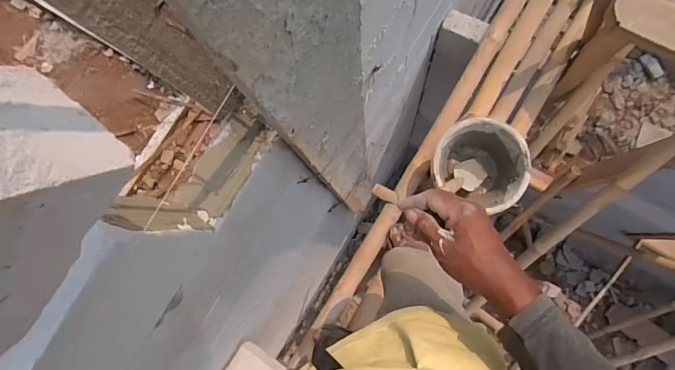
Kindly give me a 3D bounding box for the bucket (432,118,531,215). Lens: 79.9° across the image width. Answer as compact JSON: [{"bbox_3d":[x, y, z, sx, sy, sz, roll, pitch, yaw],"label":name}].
[{"bbox_3d":[0.409,-0.058,1.178,0.248,0.193,0.218,28,87,9],"label":"bucket"}]

